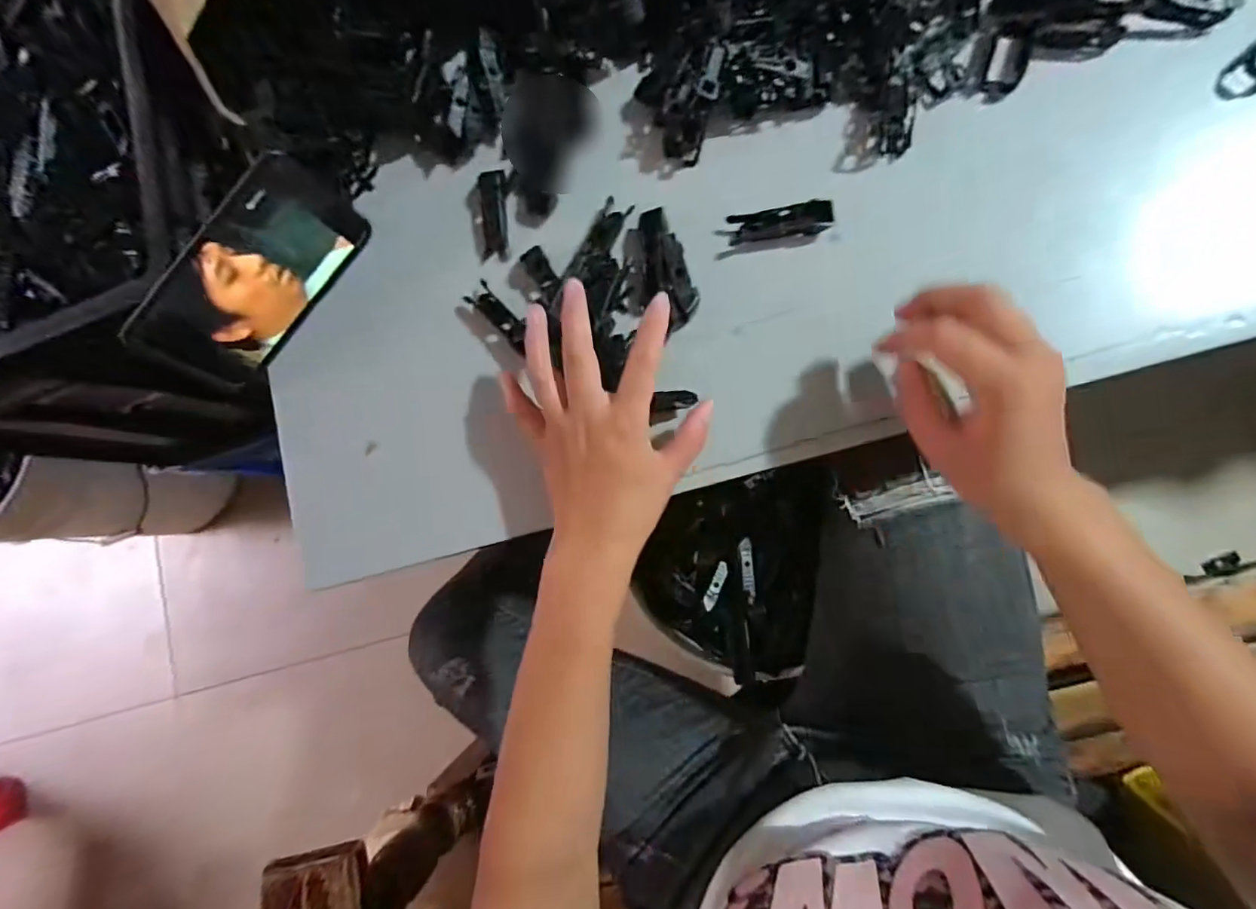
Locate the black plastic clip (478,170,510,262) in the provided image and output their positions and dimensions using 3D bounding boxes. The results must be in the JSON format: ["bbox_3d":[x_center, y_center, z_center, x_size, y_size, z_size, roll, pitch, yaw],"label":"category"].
[{"bbox_3d":[-0.099,-0.175,0.394,0.019,0.011,0.062,-3,84,11],"label":"black plastic clip"}]

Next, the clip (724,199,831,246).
[{"bbox_3d":[0.102,-0.155,0.363,0.066,0.013,0.019,-7,83,10],"label":"clip"}]

